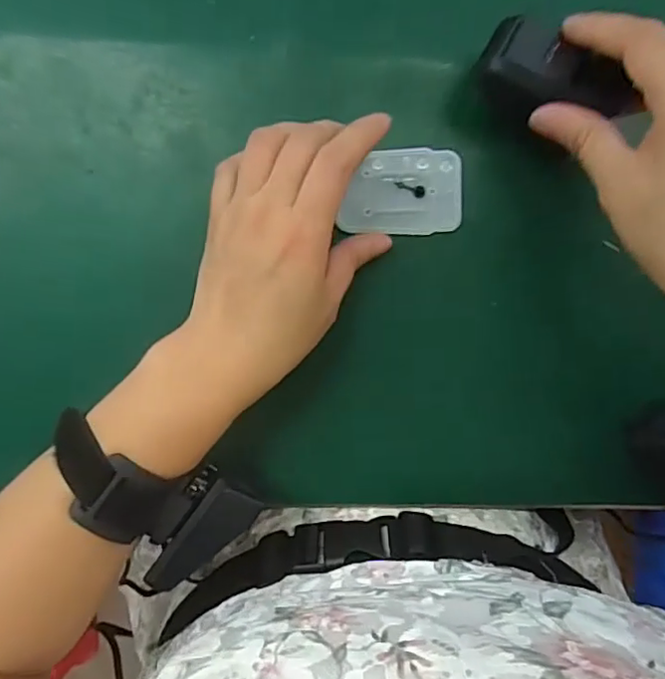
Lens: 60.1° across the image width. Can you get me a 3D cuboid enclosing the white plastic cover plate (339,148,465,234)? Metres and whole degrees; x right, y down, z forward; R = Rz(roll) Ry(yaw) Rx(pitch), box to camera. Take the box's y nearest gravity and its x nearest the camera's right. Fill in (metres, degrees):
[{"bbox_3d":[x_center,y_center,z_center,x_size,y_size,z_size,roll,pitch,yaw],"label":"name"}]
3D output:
[{"bbox_3d":[0.038,-0.080,0.313,0.065,0.007,0.045,0,96,0],"label":"white plastic cover plate"}]

